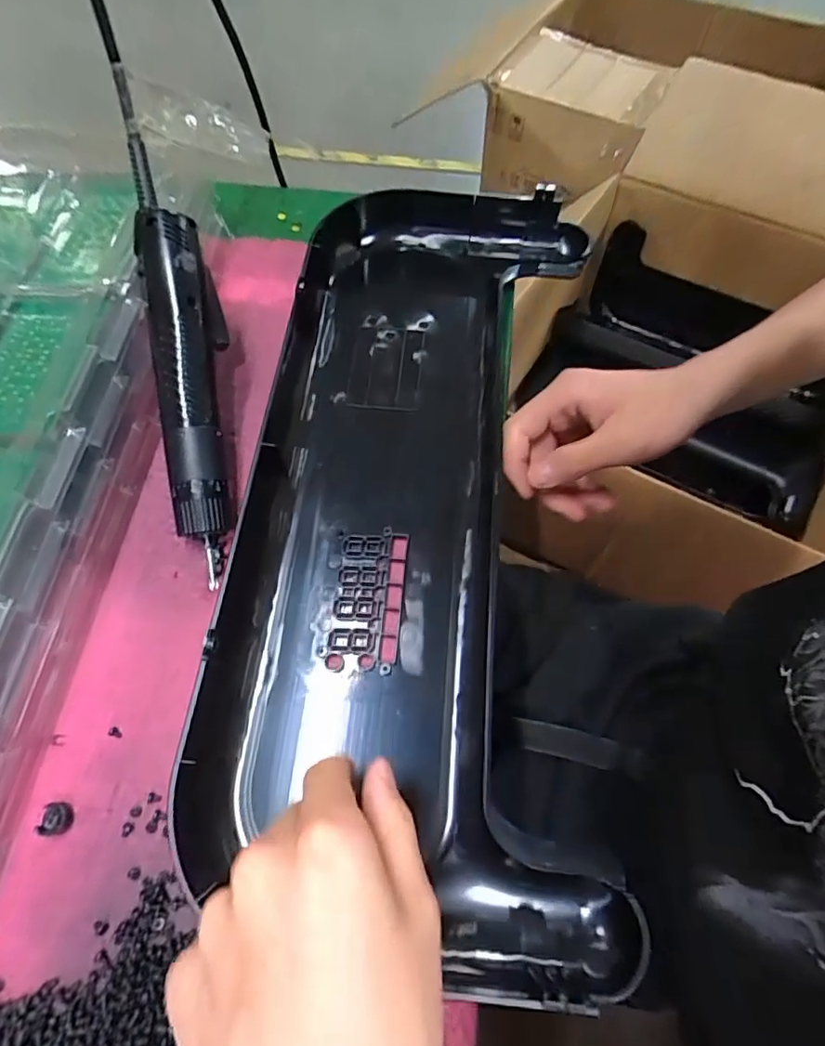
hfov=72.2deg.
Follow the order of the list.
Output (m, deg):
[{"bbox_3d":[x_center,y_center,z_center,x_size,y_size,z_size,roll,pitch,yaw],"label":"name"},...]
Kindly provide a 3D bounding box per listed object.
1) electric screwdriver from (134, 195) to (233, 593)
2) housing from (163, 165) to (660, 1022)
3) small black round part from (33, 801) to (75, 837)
[{"bbox_3d":[-0.133,-0.078,0.342,0.039,0.030,0.216,-8,88,-6],"label":"electric screwdriver"},{"bbox_3d":[-0.001,-0.026,0.351,0.206,0.038,0.487,3,64,-1],"label":"housing"},{"bbox_3d":[-0.177,0.146,0.279,0.016,0.006,0.014,1,63,0],"label":"small black round part"}]

